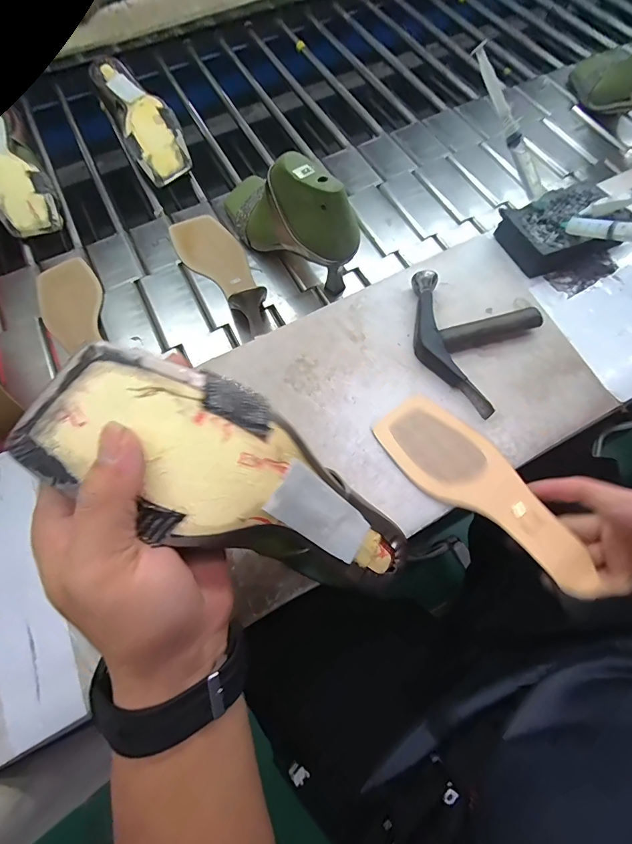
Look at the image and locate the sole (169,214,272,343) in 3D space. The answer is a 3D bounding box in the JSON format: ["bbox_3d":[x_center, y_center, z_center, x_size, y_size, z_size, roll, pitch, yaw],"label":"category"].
[{"bbox_3d":[-0.123,-0.202,0.501,0.080,0.053,0.238,-26,69,-10],"label":"sole"}]

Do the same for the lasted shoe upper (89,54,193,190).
[{"bbox_3d":[-0.275,-0.470,0.607,0.082,0.066,0.229,-30,70,-12],"label":"lasted shoe upper"}]

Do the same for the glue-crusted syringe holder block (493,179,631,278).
[{"bbox_3d":[0.286,-0.224,0.452,0.128,0.039,0.088,-26,69,-10],"label":"glue-crusted syringe holder block"}]

